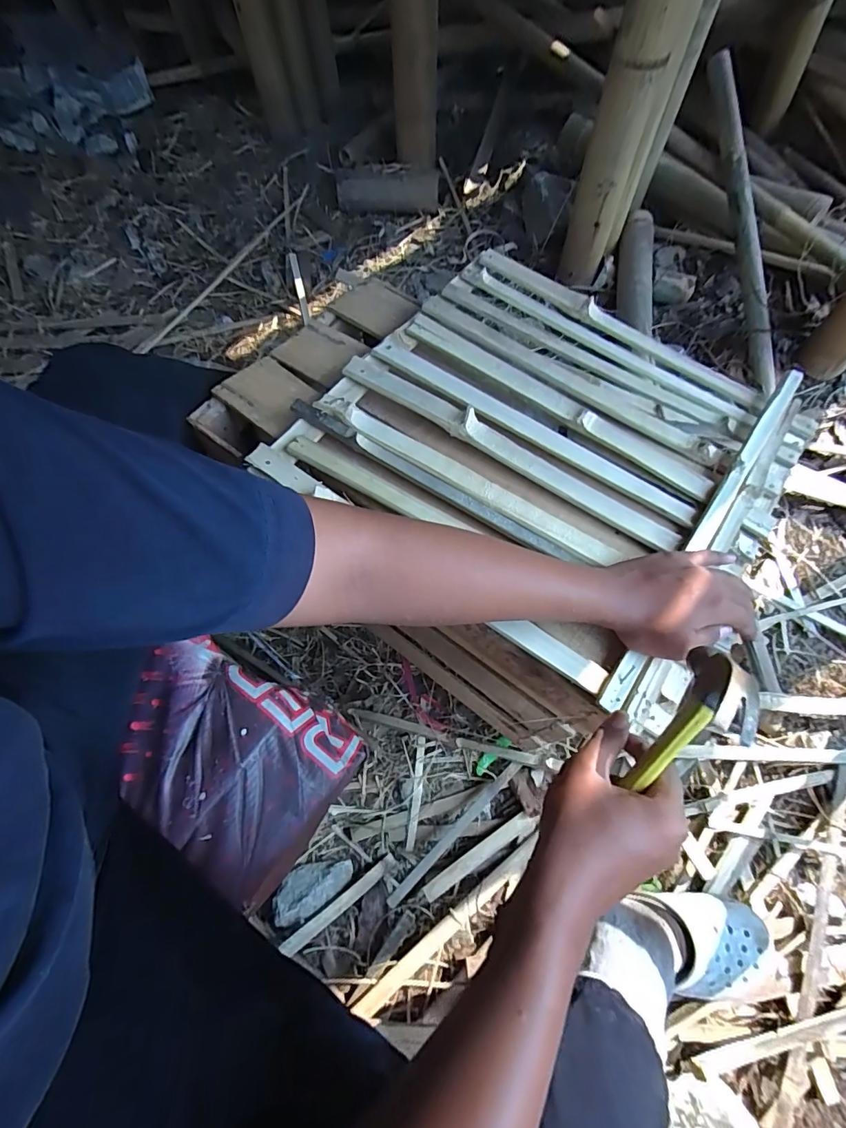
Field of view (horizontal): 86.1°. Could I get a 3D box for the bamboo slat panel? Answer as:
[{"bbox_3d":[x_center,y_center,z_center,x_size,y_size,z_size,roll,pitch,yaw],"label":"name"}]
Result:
[{"bbox_3d":[0.156,-0.156,0.528,0.475,0.048,0.441,35,71,14],"label":"bamboo slat panel"}]

